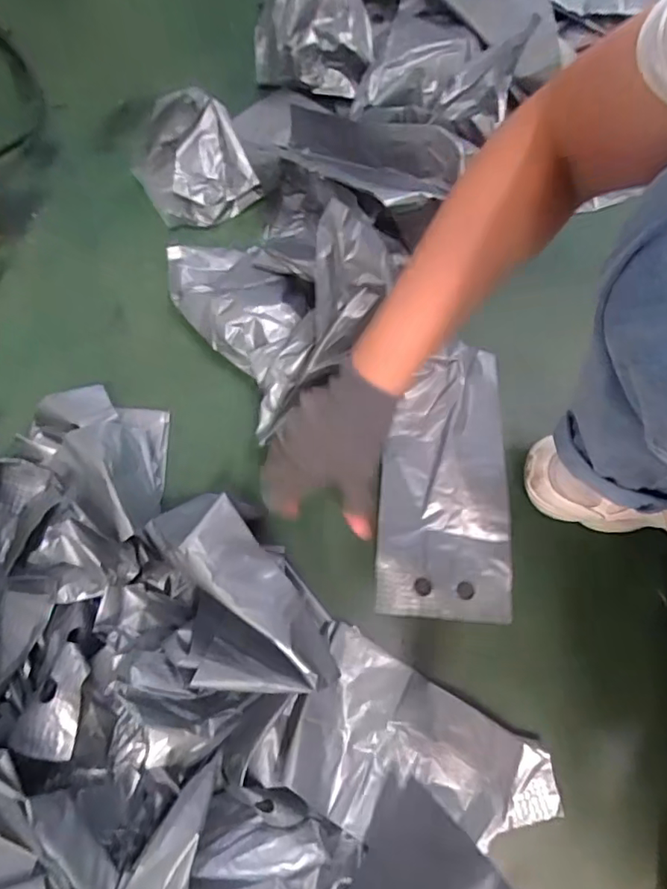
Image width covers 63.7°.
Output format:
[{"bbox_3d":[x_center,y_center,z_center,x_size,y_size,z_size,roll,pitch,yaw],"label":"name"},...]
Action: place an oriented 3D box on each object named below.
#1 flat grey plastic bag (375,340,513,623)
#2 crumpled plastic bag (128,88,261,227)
[{"bbox_3d":[0.121,0.033,0.575,0.137,0.034,0.289,3,72,1],"label":"flat grey plastic bag"},{"bbox_3d":[-0.176,-0.353,0.648,0.125,0.088,0.152,-30,75,-9],"label":"crumpled plastic bag"}]

